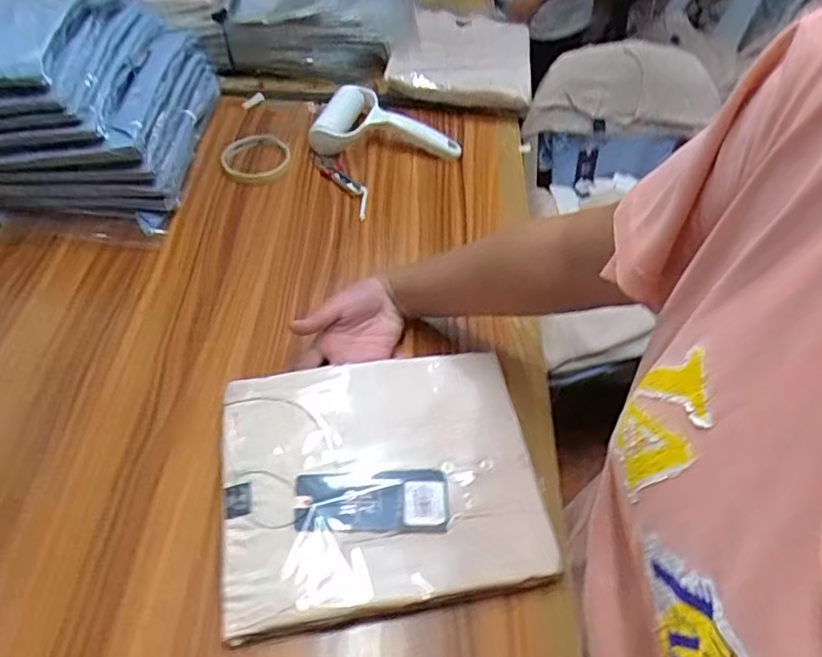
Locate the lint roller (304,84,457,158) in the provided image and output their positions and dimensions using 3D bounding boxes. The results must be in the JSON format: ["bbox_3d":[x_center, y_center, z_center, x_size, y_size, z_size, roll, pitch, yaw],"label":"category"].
[{"bbox_3d":[-0.035,-0.279,0.829,0.196,0.054,0.118,-2,50,-4],"label":"lint roller"}]

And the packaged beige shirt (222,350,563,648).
[{"bbox_3d":[-0.025,0.121,0.507,0.250,0.031,0.208,-7,51,-8],"label":"packaged beige shirt"}]

